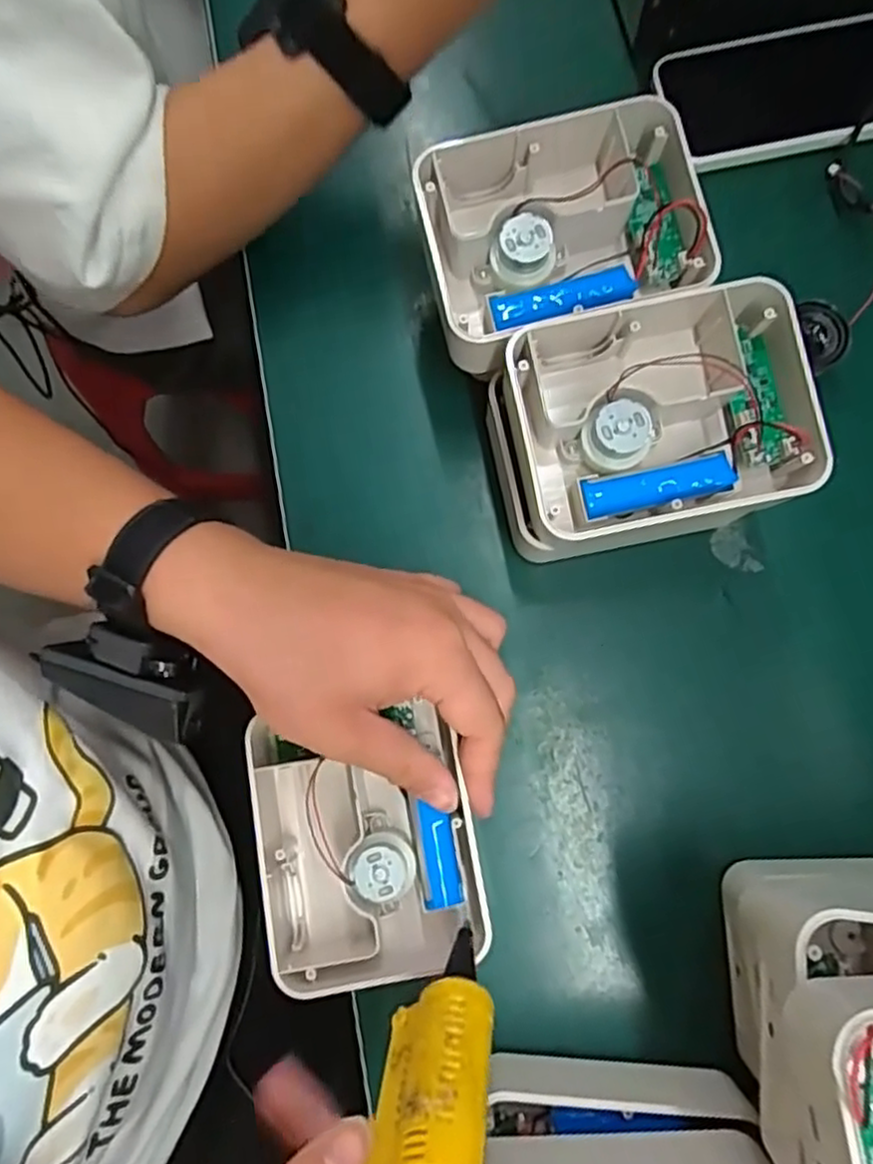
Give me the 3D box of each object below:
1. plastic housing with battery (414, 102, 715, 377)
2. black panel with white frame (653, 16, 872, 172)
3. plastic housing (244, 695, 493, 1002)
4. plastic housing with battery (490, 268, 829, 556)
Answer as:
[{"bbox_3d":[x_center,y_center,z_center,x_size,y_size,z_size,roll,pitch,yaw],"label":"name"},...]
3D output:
[{"bbox_3d":[0.061,-0.160,0.340,0.136,0.049,0.111,-14,79,-1],"label":"plastic housing with battery"},{"bbox_3d":[0.208,-0.291,0.412,0.139,0.016,0.078,-11,74,2],"label":"black panel with white frame"},{"bbox_3d":[-0.033,0.123,0.330,0.100,0.040,0.114,-9,79,0],"label":"plastic housing"},{"bbox_3d":[0.105,-0.074,0.320,0.137,0.048,0.099,-9,79,-1],"label":"plastic housing with battery"}]

